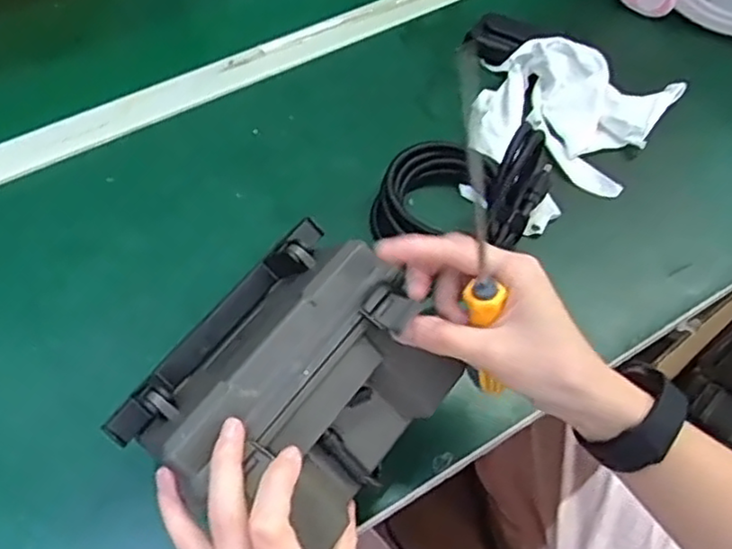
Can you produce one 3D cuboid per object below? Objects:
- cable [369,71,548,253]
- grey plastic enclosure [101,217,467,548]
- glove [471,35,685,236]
[{"bbox_3d":[0.091,-0.068,0.568,0.173,0.040,0.115,-22,61,-15],"label":"cable"},{"bbox_3d":[-0.043,0.060,0.402,0.138,0.076,0.162,36,64,19],"label":"grey plastic enclosure"},{"bbox_3d":[0.178,-0.121,0.605,0.169,0.052,0.173,1,58,-1],"label":"glove"}]

